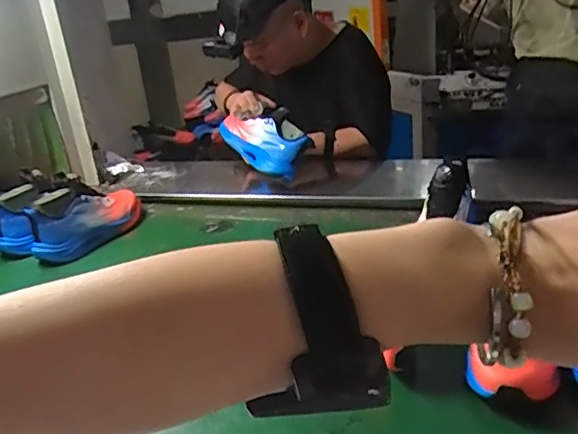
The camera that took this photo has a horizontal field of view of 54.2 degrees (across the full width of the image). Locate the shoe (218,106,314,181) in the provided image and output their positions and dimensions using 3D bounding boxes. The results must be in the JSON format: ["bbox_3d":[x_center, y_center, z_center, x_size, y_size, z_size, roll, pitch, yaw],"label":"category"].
[{"bbox_3d":[-0.054,-0.166,1.260,0.119,0.113,0.237,-15,25,-23],"label":"shoe"}]

